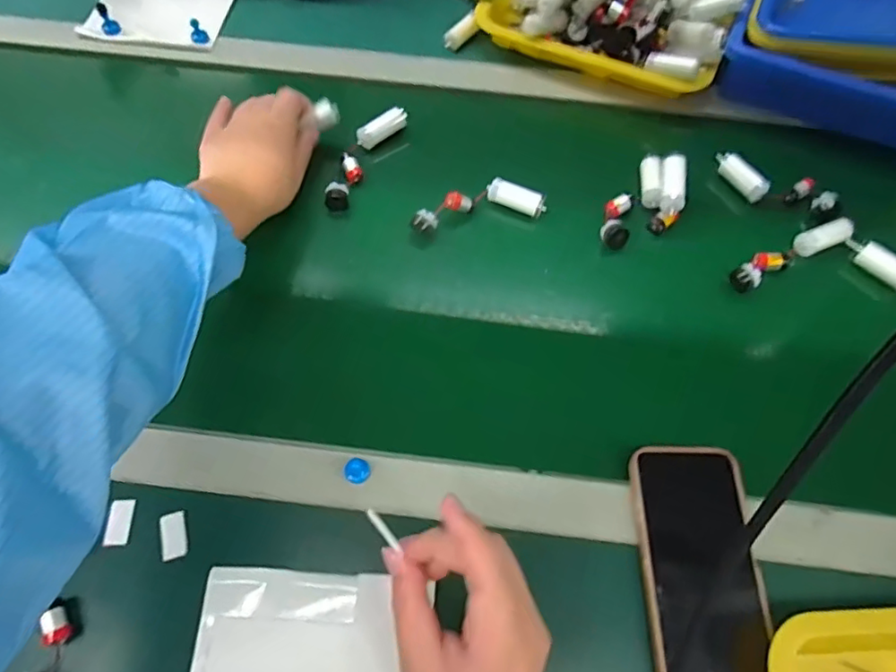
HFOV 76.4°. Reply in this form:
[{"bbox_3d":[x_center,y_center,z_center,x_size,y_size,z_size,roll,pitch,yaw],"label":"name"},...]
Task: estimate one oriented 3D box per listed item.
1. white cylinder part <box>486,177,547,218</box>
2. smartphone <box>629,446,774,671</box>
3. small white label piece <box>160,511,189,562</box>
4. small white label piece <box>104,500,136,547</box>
[{"bbox_3d":[0.064,-0.129,0.532,0.055,0.017,0.020,21,65,10],"label":"white cylinder part"},{"bbox_3d":[0.172,0.155,0.385,0.078,0.013,0.161,3,61,1],"label":"smartphone"},{"bbox_3d":[-0.190,0.138,0.394,0.017,0.004,0.031,-11,64,-6],"label":"small white label piece"},{"bbox_3d":[-0.229,0.130,0.397,0.015,0.004,0.030,3,63,1],"label":"small white label piece"}]

